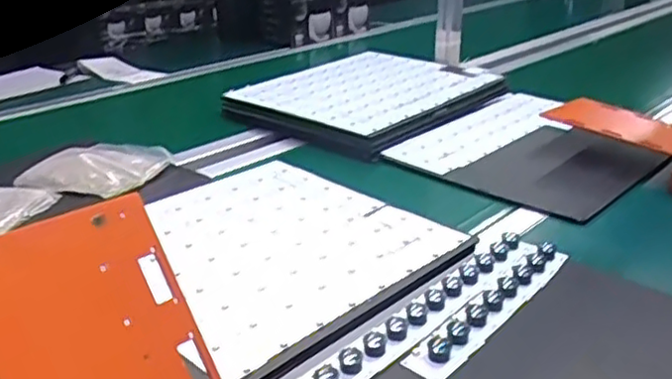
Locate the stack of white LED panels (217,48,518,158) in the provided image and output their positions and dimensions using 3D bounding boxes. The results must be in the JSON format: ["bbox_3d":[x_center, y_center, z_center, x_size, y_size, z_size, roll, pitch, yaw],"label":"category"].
[{"bbox_3d":[0.064,-0.189,1.336,0.377,0.049,0.482,17,29,34],"label":"stack of white LED panels"}]

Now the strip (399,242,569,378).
[{"bbox_3d":[0.162,0.116,0.698,0.041,0.023,0.266,19,31,37],"label":"strip"}]

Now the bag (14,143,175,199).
[{"bbox_3d":[-0.356,-0.031,0.994,0.185,0.035,0.161,4,24,9],"label":"bag"}]

